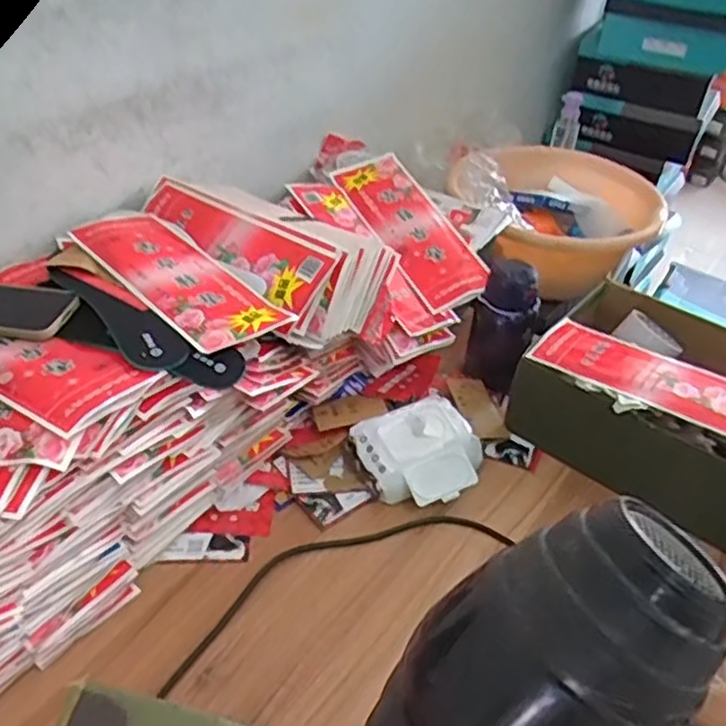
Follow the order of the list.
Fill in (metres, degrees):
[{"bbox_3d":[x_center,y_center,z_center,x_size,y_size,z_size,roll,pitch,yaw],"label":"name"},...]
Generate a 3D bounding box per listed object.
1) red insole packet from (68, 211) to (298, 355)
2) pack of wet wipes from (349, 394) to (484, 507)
[{"bbox_3d":[-0.216,-0.105,0.826,0.293,0.011,0.123,35,42,29],"label":"red insole packet"},{"bbox_3d":[0.078,0.113,0.902,0.140,0.054,0.132,-15,69,-19],"label":"pack of wet wipes"}]

